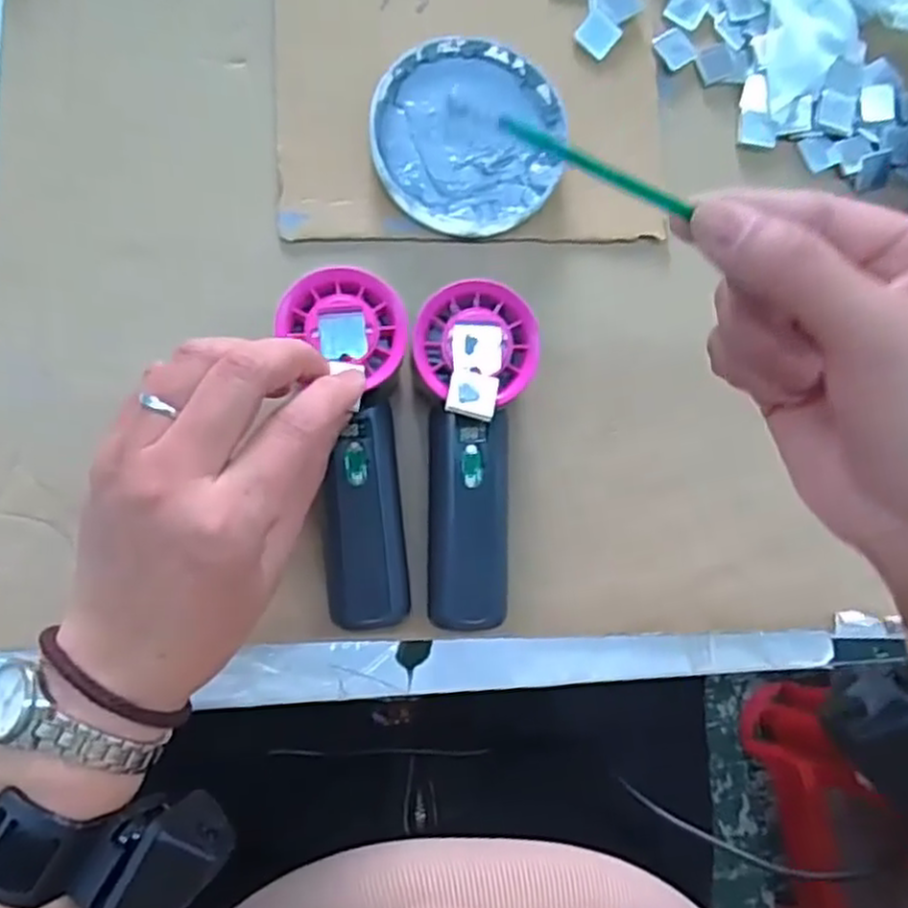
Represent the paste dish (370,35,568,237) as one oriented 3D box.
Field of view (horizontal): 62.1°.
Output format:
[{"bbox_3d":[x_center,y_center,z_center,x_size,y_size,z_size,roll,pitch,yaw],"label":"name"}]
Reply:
[{"bbox_3d":[0.008,-0.162,0.392,0.097,0.017,0.100,1,83,-7],"label":"paste dish"}]

